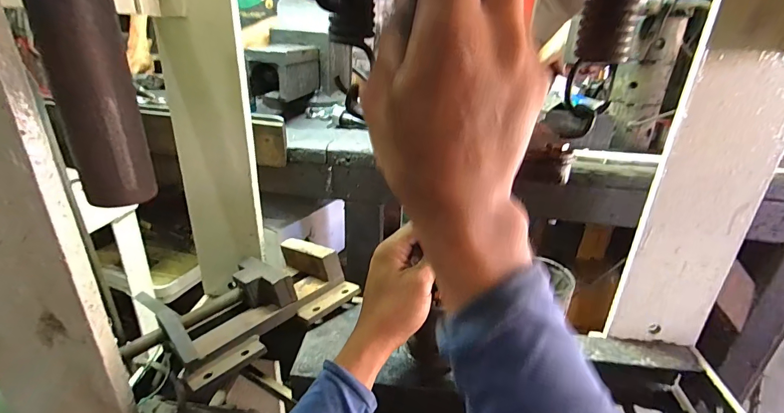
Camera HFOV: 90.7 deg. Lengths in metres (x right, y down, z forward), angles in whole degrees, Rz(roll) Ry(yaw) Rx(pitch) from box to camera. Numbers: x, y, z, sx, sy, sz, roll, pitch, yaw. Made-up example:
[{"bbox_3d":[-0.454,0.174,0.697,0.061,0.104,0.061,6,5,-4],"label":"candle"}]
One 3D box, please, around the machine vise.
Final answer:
[{"bbox_3d":[-0.182,0.117,0.473,0.151,0.063,0.242,22,32,36],"label":"machine vise"}]

